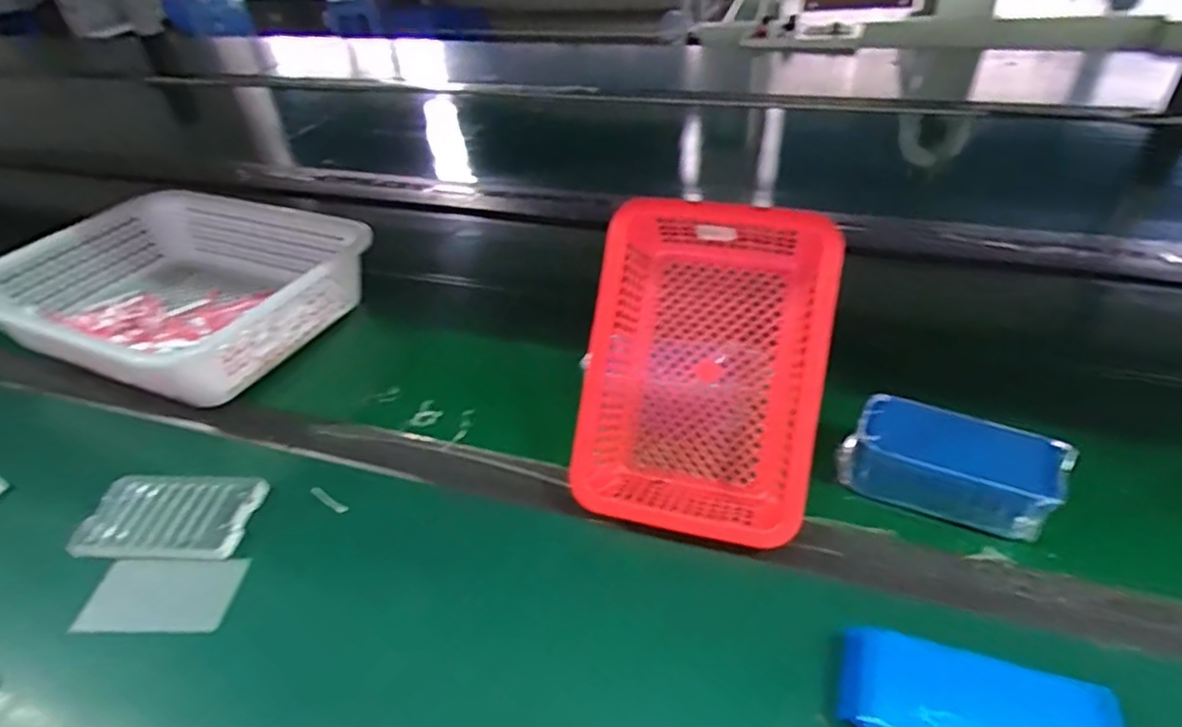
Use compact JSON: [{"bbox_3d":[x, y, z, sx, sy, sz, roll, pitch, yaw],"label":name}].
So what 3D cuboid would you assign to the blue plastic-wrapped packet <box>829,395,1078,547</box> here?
[{"bbox_3d":[0.253,0.072,0.469,0.134,0.052,0.068,18,44,25],"label":"blue plastic-wrapped packet"}]

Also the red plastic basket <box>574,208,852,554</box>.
[{"bbox_3d":[0.082,0.005,0.479,0.154,0.227,0.067,10,-2,13],"label":"red plastic basket"}]

